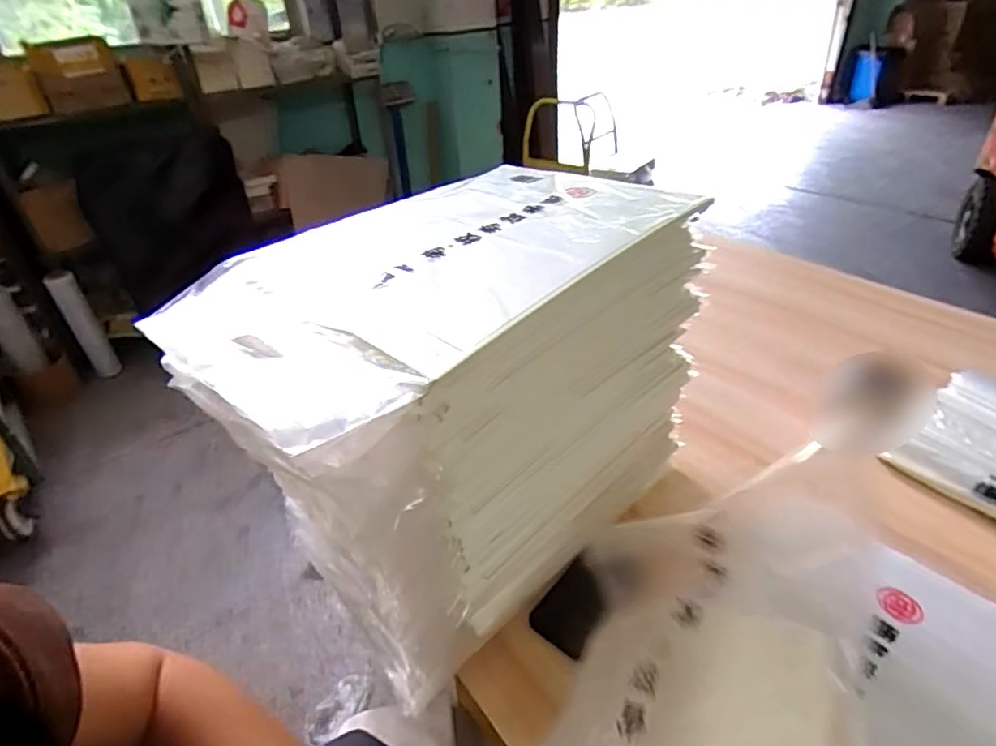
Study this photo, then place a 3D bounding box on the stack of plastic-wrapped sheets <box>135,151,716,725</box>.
[{"bbox_3d":[-0.025,0.029,0.595,0.261,0.368,0.467,27,46,37],"label":"stack of plastic-wrapped sheets"}]

